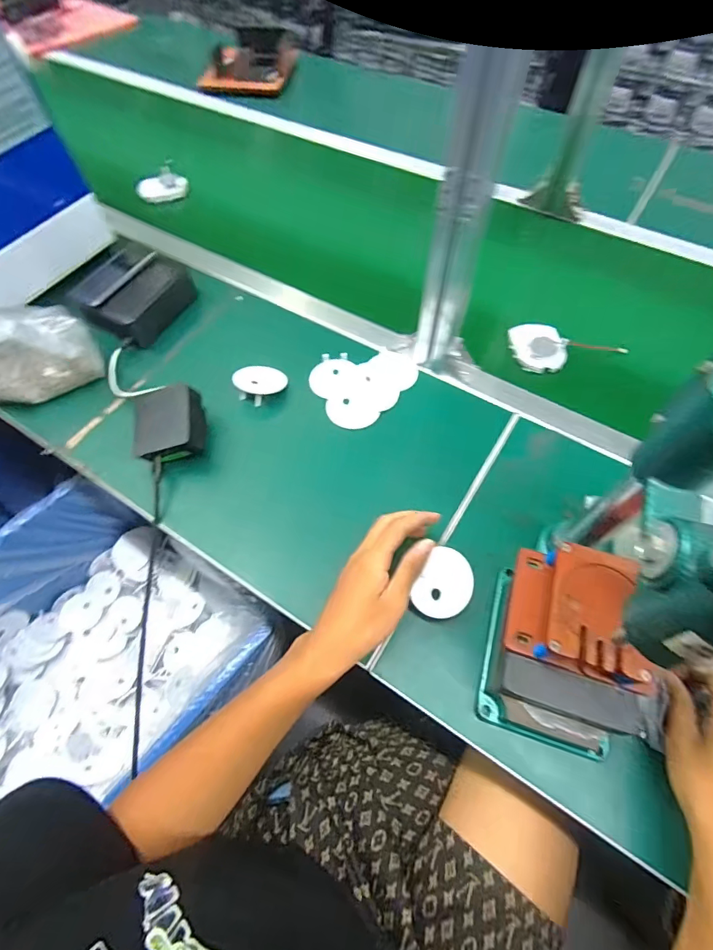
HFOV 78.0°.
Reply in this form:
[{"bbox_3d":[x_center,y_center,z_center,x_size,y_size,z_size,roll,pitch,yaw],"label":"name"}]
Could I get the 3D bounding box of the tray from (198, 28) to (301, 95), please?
[{"bbox_3d":[-0.238,-0.952,1.017,0.191,0.061,0.203,7,61,4],"label":"tray"}]

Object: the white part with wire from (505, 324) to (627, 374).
[{"bbox_3d":[0.271,-0.175,0.588,0.127,0.019,0.079,-12,61,-7],"label":"white part with wire"}]

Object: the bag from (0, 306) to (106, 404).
[{"bbox_3d":[-0.415,-0.139,0.533,0.187,0.101,0.054,-14,61,-8],"label":"bag"}]

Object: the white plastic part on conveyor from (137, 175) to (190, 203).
[{"bbox_3d":[-0.343,-0.507,0.783,0.086,0.031,0.031,-19,62,-11],"label":"white plastic part on conveyor"}]

